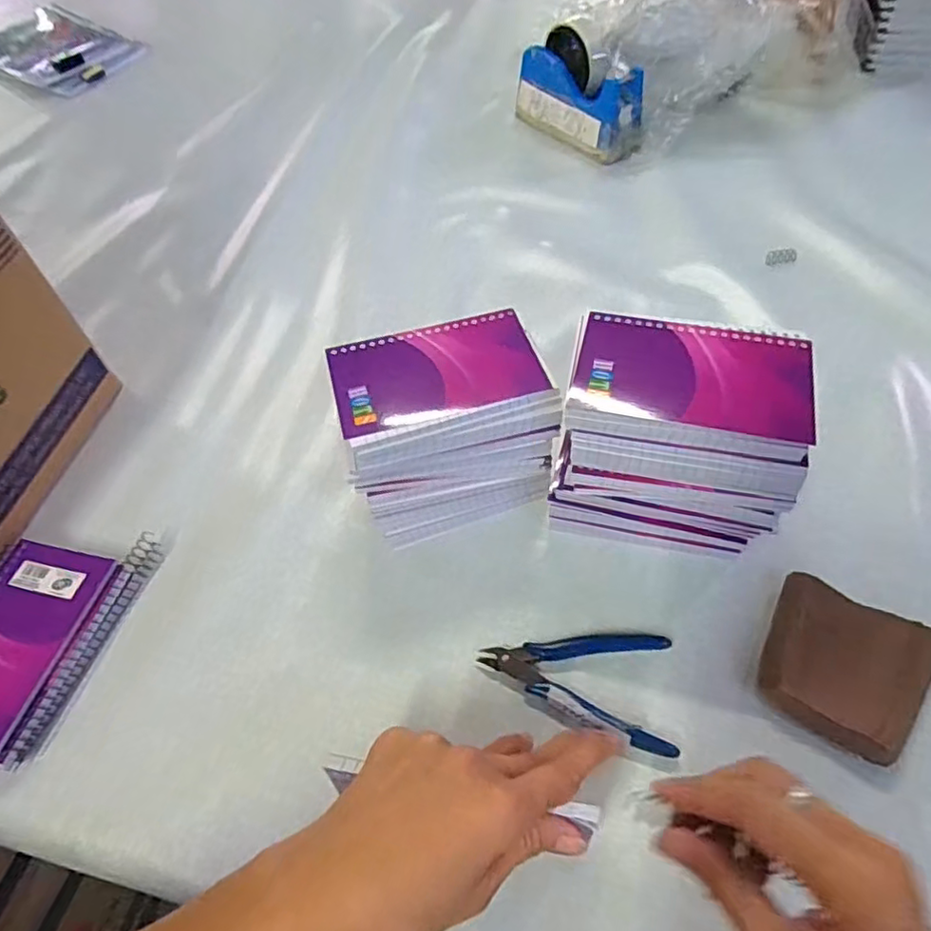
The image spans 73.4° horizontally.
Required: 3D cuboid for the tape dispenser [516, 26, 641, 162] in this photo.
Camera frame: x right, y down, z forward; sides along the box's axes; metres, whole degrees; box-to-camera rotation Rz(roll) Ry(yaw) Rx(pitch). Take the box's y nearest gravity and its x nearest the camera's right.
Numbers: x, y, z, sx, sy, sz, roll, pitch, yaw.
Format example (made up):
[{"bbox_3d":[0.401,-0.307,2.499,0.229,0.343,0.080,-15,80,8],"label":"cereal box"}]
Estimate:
[{"bbox_3d":[0.131,-0.430,0.716,0.059,0.091,0.161,-37,60,-20],"label":"tape dispenser"}]

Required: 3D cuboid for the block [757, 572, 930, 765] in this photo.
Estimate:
[{"bbox_3d":[0.225,0.120,0.375,0.085,0.022,0.090,30,62,23],"label":"block"}]

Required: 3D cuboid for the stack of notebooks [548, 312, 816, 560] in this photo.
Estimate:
[{"bbox_3d":[0.131,-0.009,0.407,0.137,0.140,0.094,9,56,10],"label":"stack of notebooks"}]

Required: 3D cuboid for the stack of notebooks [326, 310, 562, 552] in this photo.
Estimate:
[{"bbox_3d":[-0.016,-0.023,0.433,0.136,0.115,0.091,-16,55,-7],"label":"stack of notebooks"}]

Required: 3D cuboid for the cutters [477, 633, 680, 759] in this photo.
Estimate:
[{"bbox_3d":[0.068,0.134,0.385,0.114,0.009,0.069,4,55,7],"label":"cutters"}]

